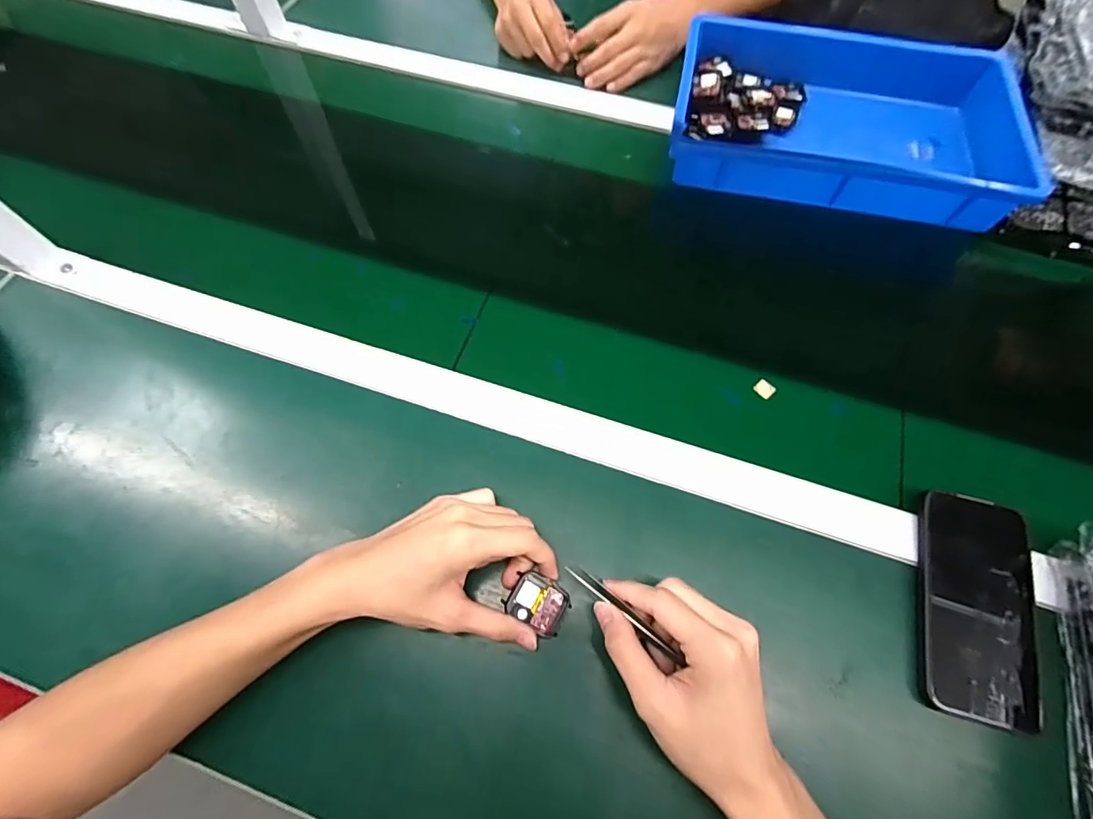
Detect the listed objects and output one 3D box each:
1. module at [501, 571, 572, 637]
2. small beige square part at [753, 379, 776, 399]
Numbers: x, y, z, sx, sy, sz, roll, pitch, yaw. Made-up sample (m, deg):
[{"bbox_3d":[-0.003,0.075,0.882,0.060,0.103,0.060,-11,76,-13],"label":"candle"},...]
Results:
[{"bbox_3d":[-0.006,0.146,0.372,0.047,0.008,0.035,33,66,-4],"label":"module"},{"bbox_3d":[0.206,-0.019,0.461,0.016,0.004,0.017,-42,72,-17],"label":"small beige square part"}]

